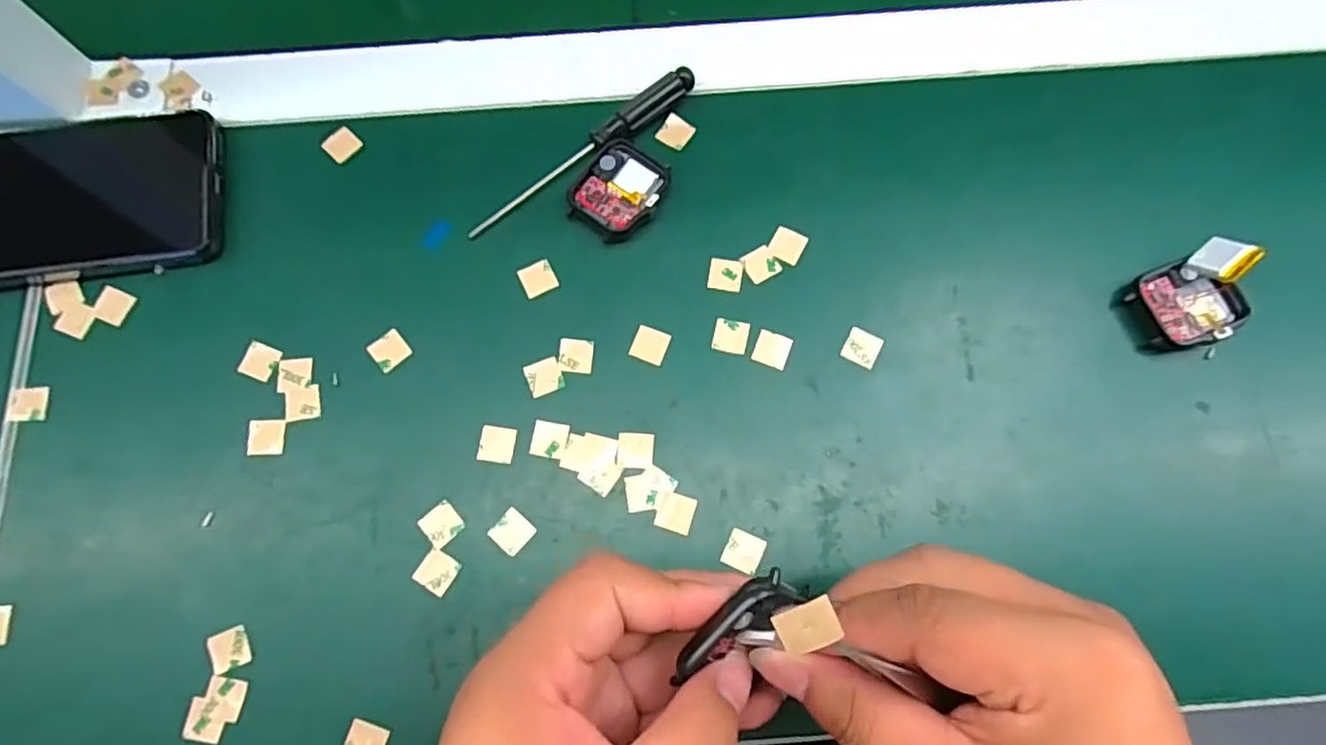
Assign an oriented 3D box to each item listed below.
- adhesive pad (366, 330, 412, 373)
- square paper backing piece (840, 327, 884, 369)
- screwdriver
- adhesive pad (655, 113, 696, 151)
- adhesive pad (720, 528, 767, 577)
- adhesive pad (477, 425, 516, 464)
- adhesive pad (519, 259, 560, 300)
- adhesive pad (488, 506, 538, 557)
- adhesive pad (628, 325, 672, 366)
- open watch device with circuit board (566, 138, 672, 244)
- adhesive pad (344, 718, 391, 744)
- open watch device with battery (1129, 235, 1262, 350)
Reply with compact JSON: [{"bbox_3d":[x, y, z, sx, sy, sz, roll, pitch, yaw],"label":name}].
[{"bbox_3d":[-0.125,-0.010,0.302,0.016,0.004,0.015,-41,80,-9],"label":"adhesive pad"},{"bbox_3d":[0.091,-0.011,0.300,0.016,0.004,0.015,25,78,6],"label":"square paper backing piece"},{"bbox_3d":[-0.039,-0.107,0.319,0.132,0.013,0.010,-35,79,-8],"label":"screwdriver"},{"bbox_3d":[0.006,-0.120,0.329,0.015,0.004,0.015,32,79,8],"label":"adhesive pad"},{"bbox_3d":[0.034,0.076,0.279,0.016,0.004,0.016,24,78,6],"label":"adhesive pad"},{"bbox_3d":[-0.073,0.031,0.289,0.015,0.004,0.015,7,77,2],"label":"adhesive pad"},{"bbox_3d":[-0.059,-0.044,0.309,0.016,0.004,0.015,-26,78,-6],"label":"adhesive pad"},{"bbox_3d":[-0.064,0.068,0.281,0.015,0.004,0.016,40,80,9],"label":"adhesive pad"},{"bbox_3d":[-0.006,-0.013,0.301,0.016,0.004,0.016,20,77,5],"label":"adhesive pad"},{"bbox_3d":[-0.022,-0.087,0.316,0.039,0.011,0.045,36,79,8],"label":"open watch device with circuit board"},{"bbox_3d":[-0.118,0.148,0.260,0.017,0.004,0.016,11,79,14],"label":"adhesive pad"},{"bbox_3d":[0.236,-0.034,0.293,0.046,0.030,0.041,-14,77,-3],"label":"open watch device with battery"}]

